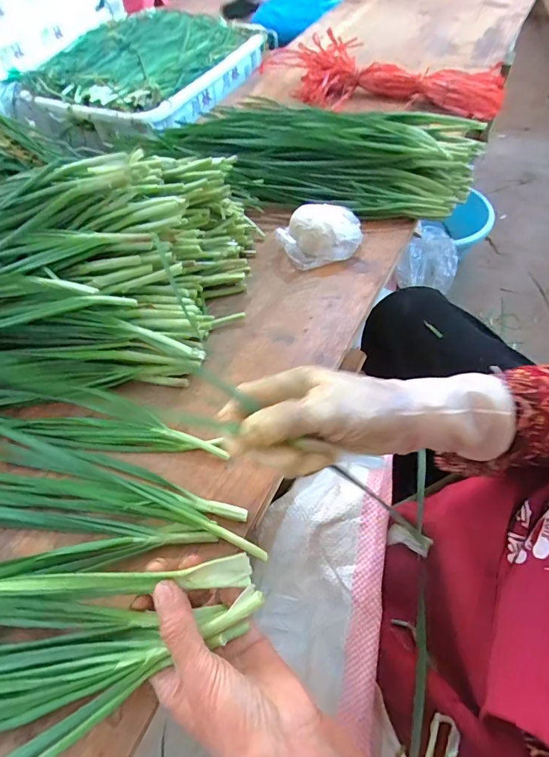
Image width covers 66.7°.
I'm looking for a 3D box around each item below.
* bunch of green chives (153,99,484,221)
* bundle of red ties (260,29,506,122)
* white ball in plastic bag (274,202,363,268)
[{"bbox_3d":[0.027,-0.301,0.552,0.447,0.073,0.145,14,56,13],"label":"bunch of green chives"},{"bbox_3d":[0.169,-0.534,0.731,0.450,0.060,0.164,23,58,19],"label":"bundle of red ties"},{"bbox_3d":[0.055,-0.169,0.486,0.103,0.043,0.065,-10,54,-4],"label":"white ball in plastic bag"}]

